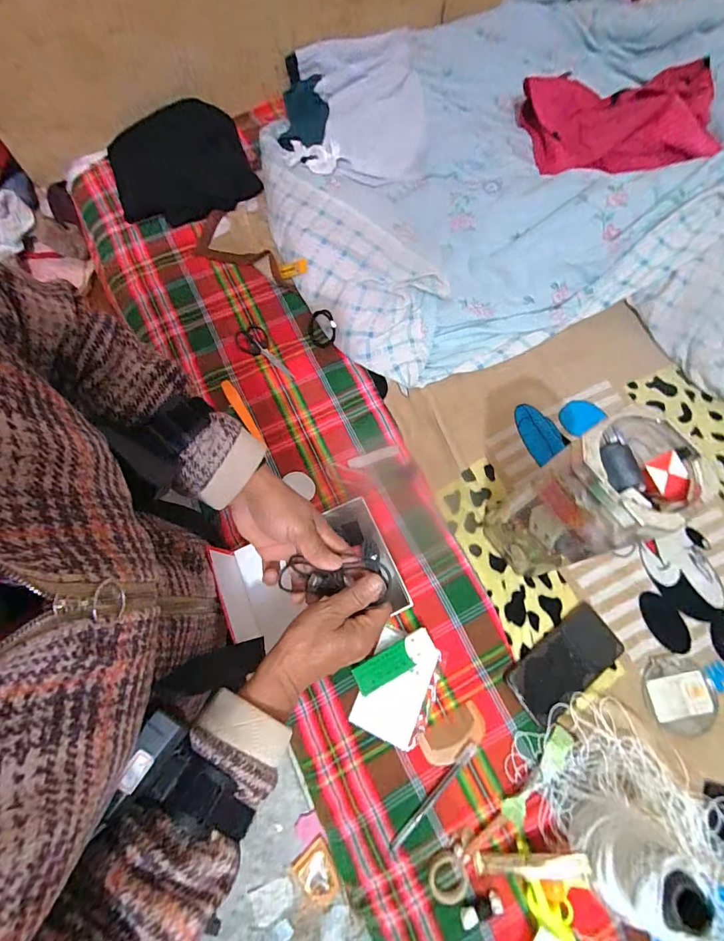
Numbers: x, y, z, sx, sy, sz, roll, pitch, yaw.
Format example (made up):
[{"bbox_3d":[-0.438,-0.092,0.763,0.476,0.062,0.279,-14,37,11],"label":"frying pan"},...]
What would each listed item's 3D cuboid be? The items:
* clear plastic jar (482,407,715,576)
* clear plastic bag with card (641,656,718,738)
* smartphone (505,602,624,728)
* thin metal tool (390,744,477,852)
[{"bbox_3d":[0.256,0.045,0.478,0.130,0.262,0.113,-21,71,-7],"label":"clear plastic jar"},{"bbox_3d":[0.420,0.299,0.533,0.087,0.011,0.090,8,70,3],"label":"clear plastic bag with card"},{"bbox_3d":[0.272,0.256,0.537,0.162,0.012,0.075,-34,73,-11],"label":"smartphone"},{"bbox_3d":[0.088,0.391,0.485,0.146,0.008,0.012,-42,75,-14],"label":"thin metal tool"}]

